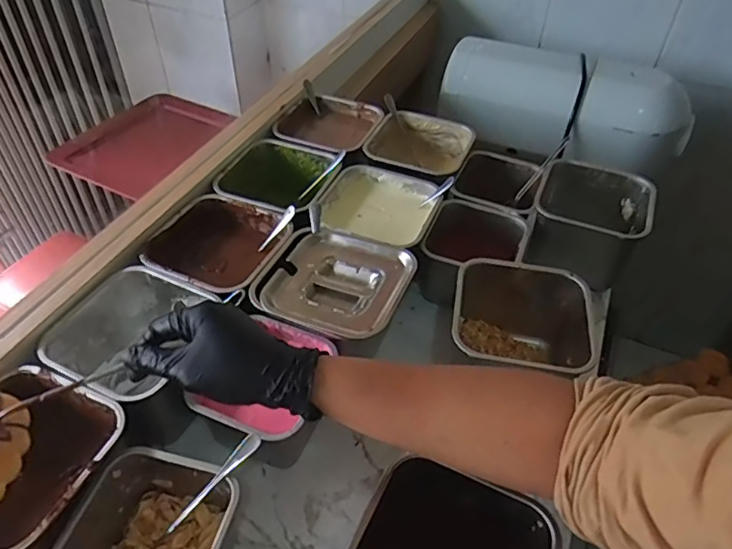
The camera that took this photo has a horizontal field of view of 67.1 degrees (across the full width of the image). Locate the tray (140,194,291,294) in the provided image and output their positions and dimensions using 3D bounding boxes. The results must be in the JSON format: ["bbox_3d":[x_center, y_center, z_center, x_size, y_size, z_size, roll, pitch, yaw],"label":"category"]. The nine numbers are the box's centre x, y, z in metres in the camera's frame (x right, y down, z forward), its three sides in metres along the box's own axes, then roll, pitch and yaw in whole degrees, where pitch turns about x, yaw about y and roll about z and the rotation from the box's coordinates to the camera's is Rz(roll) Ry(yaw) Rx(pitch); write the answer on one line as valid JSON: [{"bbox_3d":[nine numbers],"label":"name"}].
[{"bbox_3d":[-0.168,-0.015,0.646,0.136,0.075,0.136,18,47,15],"label":"tray"}]

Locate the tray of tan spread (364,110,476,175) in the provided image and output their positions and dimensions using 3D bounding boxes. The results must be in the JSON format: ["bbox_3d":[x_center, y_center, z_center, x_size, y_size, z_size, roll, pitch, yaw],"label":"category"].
[{"bbox_3d":[0.074,-0.164,0.799,0.134,0.072,0.135,18,47,15],"label":"tray of tan spread"}]

